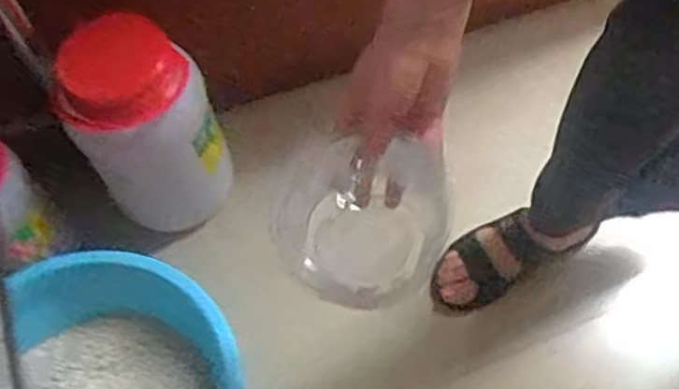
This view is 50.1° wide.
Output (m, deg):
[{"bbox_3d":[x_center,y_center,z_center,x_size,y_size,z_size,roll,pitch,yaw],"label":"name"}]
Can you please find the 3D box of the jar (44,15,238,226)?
[{"bbox_3d":[-0.244,-0.091,0.942,0.172,0.300,0.167,-2,60,3],"label":"jar"}]

